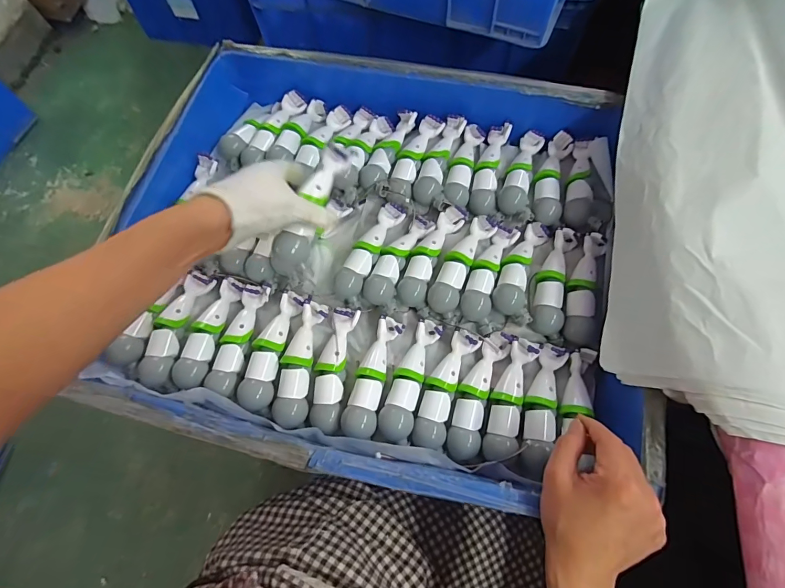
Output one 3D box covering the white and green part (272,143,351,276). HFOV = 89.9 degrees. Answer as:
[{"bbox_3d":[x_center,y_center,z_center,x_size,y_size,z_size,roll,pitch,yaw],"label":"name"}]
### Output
[{"bbox_3d":[-0.083,-0.086,0.394,0.029,0.026,0.138,19,78,10],"label":"white and green part"}]

